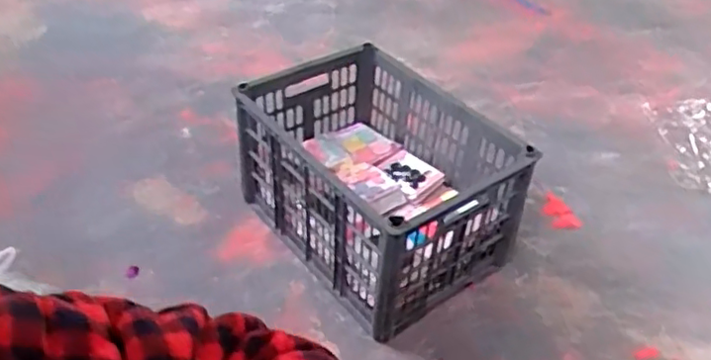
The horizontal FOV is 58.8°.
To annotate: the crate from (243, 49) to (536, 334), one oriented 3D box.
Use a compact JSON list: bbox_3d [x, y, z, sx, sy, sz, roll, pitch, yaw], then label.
[{"bbox_3d":[0.030,-0.006,1.240,0.359,0.298,0.531,-24,47,-29],"label":"crate"}]

